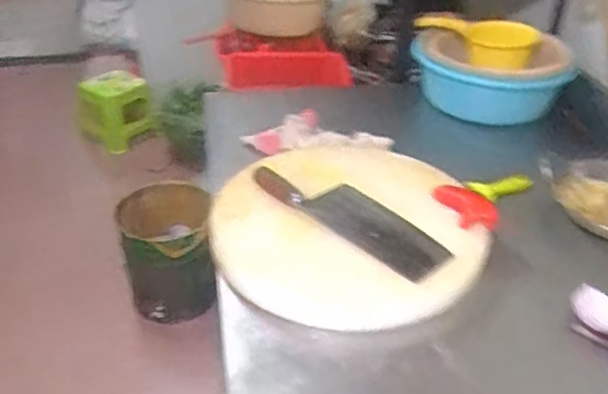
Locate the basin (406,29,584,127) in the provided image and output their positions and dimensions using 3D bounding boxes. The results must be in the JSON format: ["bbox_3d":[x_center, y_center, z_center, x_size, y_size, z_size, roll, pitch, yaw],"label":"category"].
[{"bbox_3d":[0.401,-0.290,1.430,0.294,0.150,0.294,0,36,0],"label":"basin"}]

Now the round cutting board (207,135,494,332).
[{"bbox_3d":[0.054,0.018,1.008,0.394,0.031,0.430,-10,37,-13],"label":"round cutting board"}]

